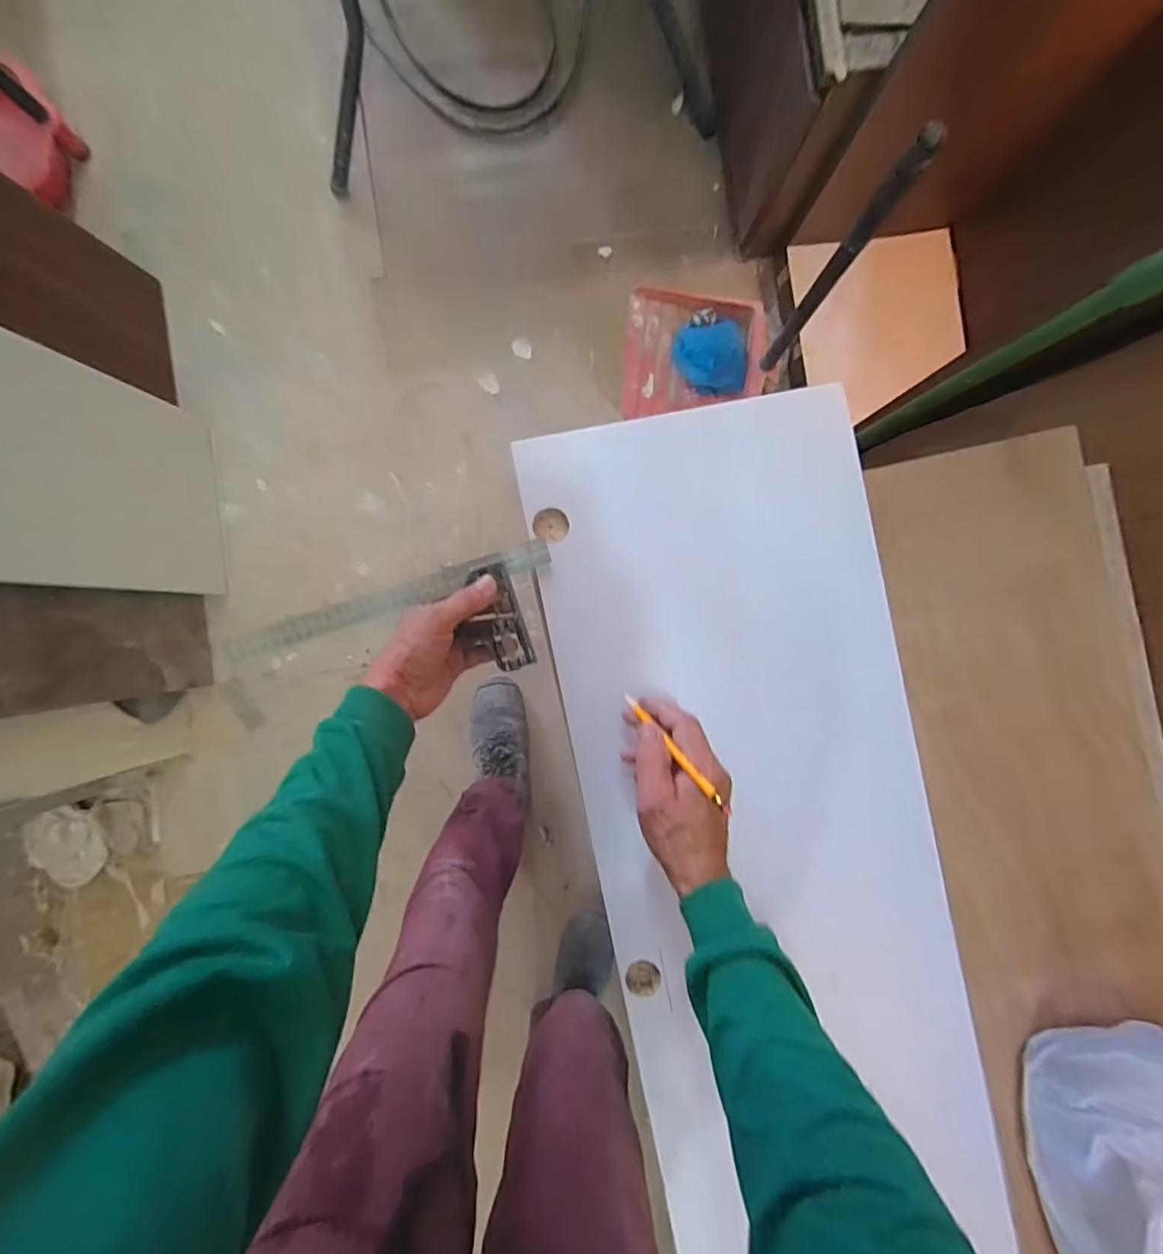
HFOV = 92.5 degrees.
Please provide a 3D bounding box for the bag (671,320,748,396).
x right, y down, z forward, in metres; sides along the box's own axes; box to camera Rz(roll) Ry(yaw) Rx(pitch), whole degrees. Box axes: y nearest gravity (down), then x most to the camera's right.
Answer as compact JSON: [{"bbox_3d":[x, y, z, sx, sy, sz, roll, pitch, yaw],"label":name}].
[{"bbox_3d":[0.259,-0.546,1.128,0.143,0.042,0.136,3,90,-3],"label":"bag"}]

